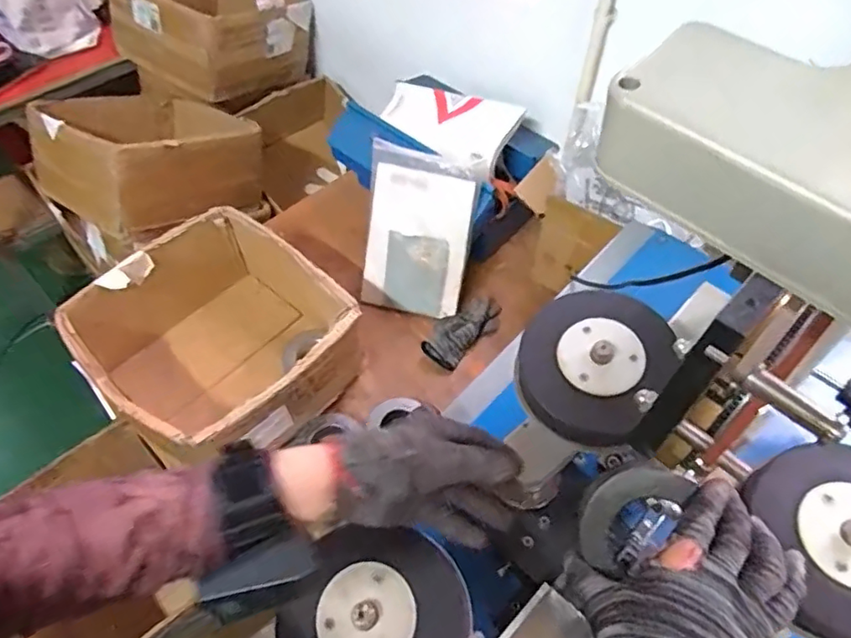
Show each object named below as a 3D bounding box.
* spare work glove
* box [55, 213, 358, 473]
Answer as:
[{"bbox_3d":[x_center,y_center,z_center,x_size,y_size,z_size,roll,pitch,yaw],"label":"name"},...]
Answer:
[{"bbox_3d":[0.068,0.016,1.026,0.164,0.031,0.074,-39,63,-25],"label":"spare work glove"},{"bbox_3d":[-0.306,0.048,0.934,0.348,0.226,0.334,-39,63,-25],"label":"box"}]

